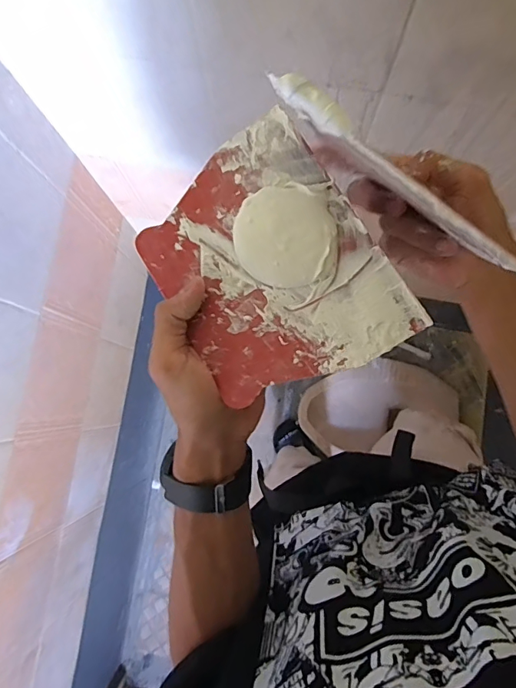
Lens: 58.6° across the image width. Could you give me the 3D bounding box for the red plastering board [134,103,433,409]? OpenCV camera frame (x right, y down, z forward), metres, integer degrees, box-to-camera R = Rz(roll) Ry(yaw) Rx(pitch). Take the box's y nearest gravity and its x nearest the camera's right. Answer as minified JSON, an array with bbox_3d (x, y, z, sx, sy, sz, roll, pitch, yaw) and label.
[{"bbox_3d":[0.004,-0.050,0.294,0.129,0.010,0.167,-32,79,8],"label":"red plastering board"}]

